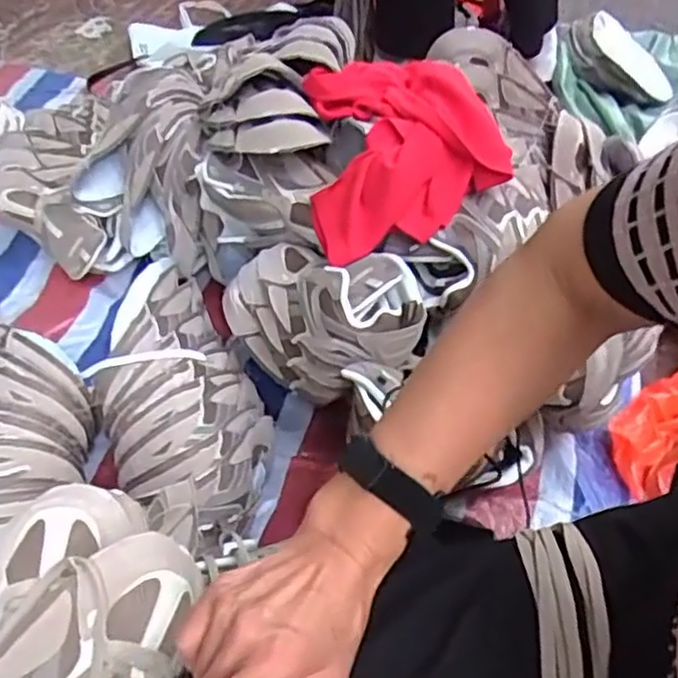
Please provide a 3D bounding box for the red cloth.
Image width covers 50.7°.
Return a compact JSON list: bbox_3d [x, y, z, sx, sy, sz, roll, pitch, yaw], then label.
[{"bbox_3d":[0.066,-0.217,0.839,0.221,0.118,0.209,-17,50,-13],"label":"red cloth"}]

